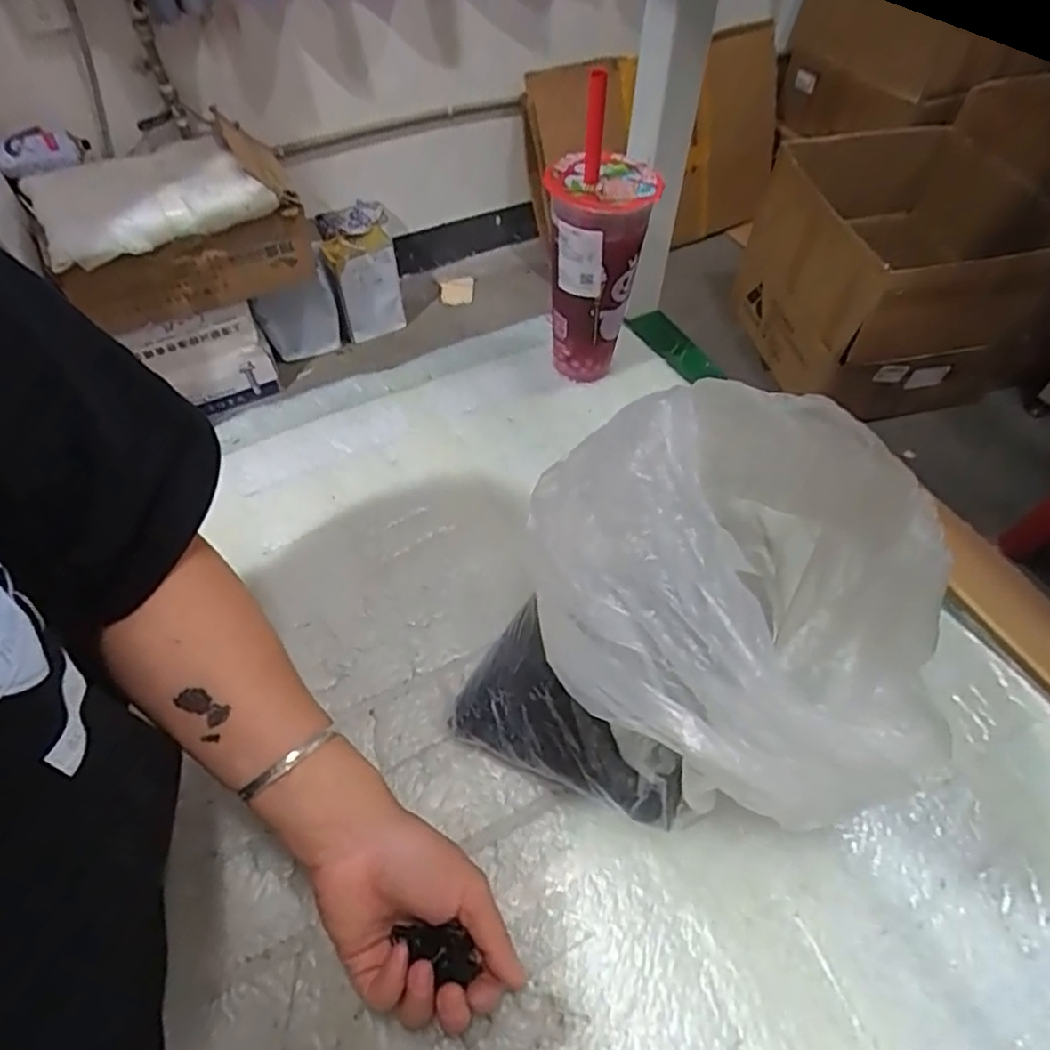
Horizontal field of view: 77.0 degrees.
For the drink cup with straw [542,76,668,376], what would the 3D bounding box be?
[{"bbox_3d":[0.059,-0.222,0.545,0.083,0.235,0.082,4,55,4],"label":"drink cup with straw"}]

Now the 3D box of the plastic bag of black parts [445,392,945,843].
[{"bbox_3d":[0.088,0.058,0.357,0.202,0.223,0.188,29,60,20],"label":"plastic bag of black parts"}]

